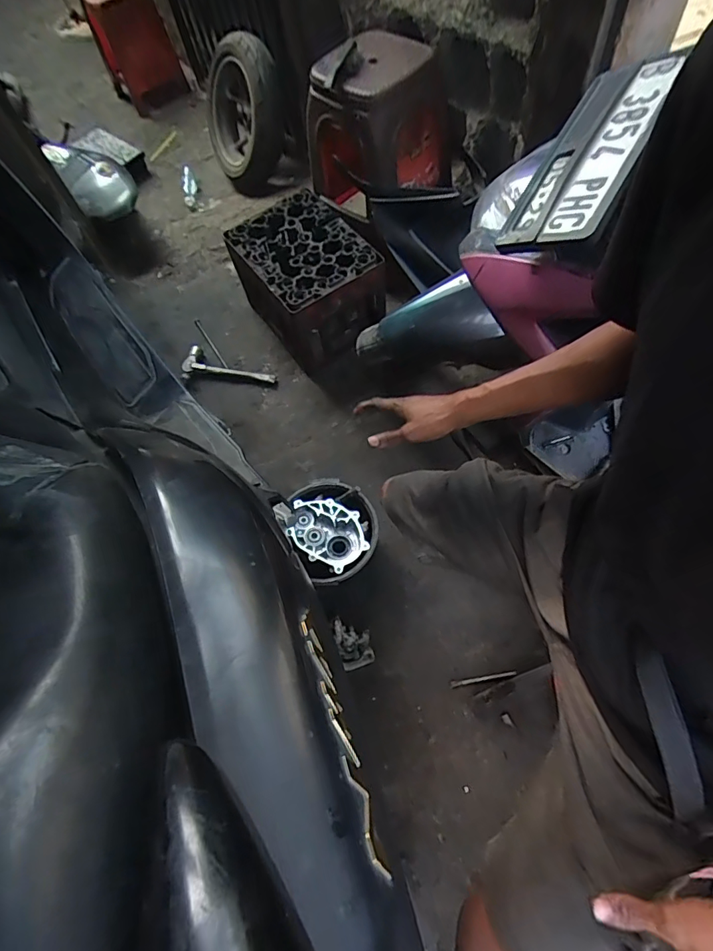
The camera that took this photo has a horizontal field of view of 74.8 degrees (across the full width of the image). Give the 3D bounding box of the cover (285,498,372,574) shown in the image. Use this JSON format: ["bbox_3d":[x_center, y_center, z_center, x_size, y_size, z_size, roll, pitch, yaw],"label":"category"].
[{"bbox_3d":[-0.066,0.134,1.072,0.196,0.042,0.145,21,69,16],"label":"cover"}]

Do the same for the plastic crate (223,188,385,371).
[{"bbox_3d":[-0.126,-0.579,1.424,0.336,0.305,0.409,-34,65,-9],"label":"plastic crate"}]

